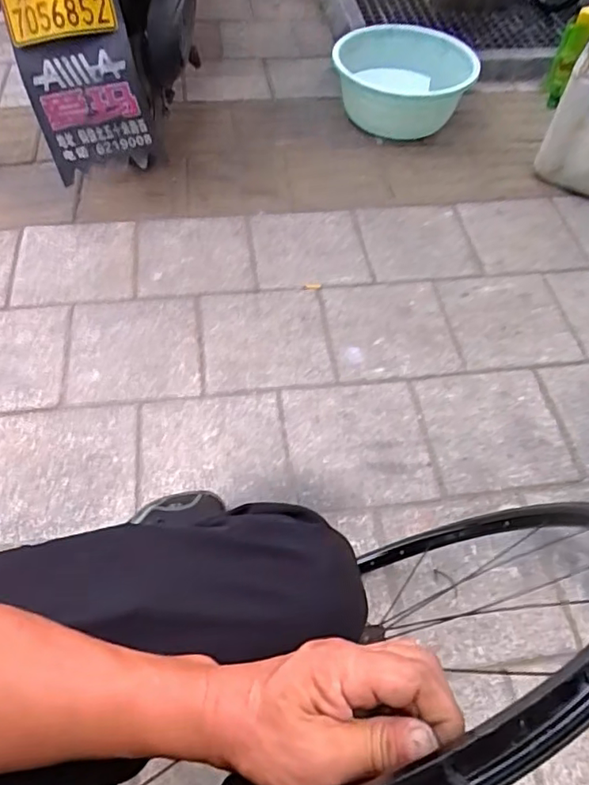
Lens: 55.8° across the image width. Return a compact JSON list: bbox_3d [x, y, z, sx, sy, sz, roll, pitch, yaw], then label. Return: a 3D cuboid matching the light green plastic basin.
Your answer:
[{"bbox_3d":[0.287,-0.860,1.530,0.387,0.151,0.316,15,57,6],"label":"light green plastic basin"}]

